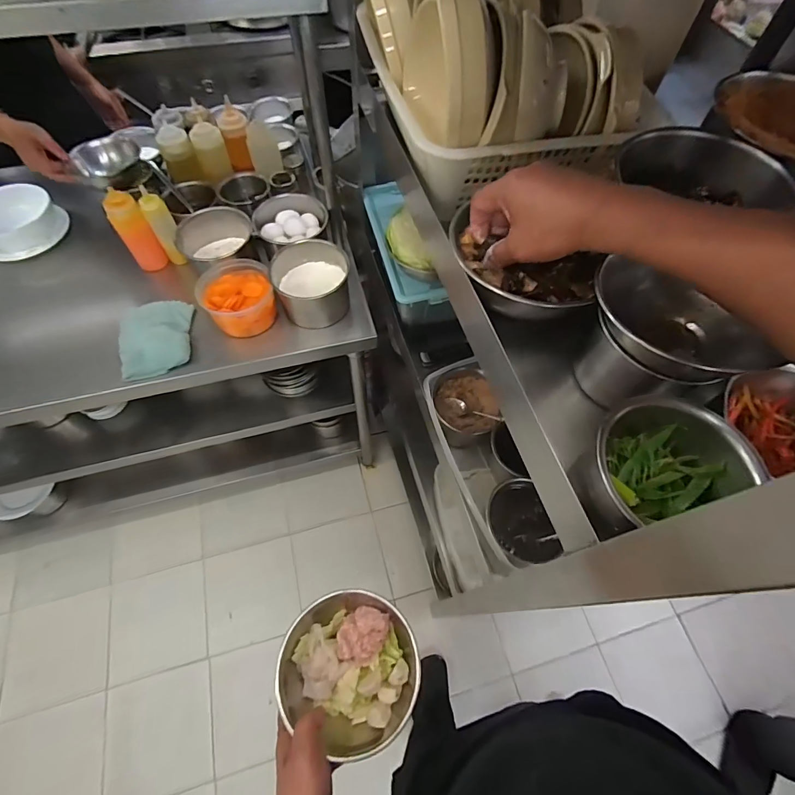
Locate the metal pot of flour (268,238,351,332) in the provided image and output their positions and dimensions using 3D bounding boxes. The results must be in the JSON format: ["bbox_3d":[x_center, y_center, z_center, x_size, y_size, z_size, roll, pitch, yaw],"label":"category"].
[{"bbox_3d":[-0.176,-0.235,0.860,0.153,0.119,0.122,-10,64,-8],"label":"metal pot of flour"}]

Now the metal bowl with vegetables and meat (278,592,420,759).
[{"bbox_3d":[-0.061,0.343,0.527,0.175,0.057,0.166,1,63,-2],"label":"metal bowl with vegetables and meat"}]

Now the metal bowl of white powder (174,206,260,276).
[{"bbox_3d":[-0.380,-0.321,0.889,0.152,0.101,0.127,-27,68,-16],"label":"metal bowl of white powder"}]

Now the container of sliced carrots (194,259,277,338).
[{"bbox_3d":[-0.323,-0.203,0.846,0.138,0.090,0.135,1,63,-2],"label":"container of sliced carrots"}]

